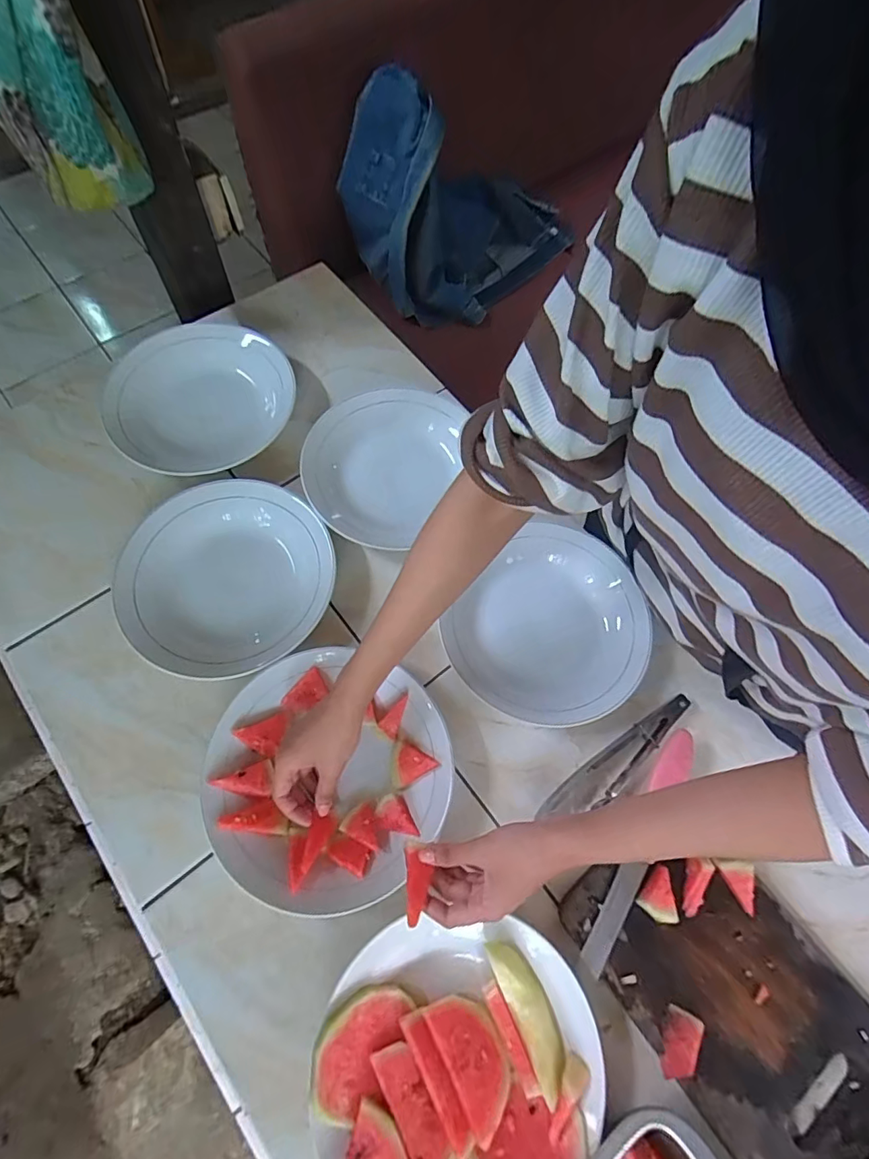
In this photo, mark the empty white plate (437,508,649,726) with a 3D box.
[{"bbox_3d":[0.131,0.048,0.553,0.191,0.035,0.224,37,70,11],"label":"empty white plate"}]

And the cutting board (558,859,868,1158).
[{"bbox_3d":[0.261,0.355,0.442,0.171,0.026,0.271,-34,74,-16],"label":"cutting board"}]

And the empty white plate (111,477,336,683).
[{"bbox_3d":[-0.221,-0.002,0.548,0.218,0.043,0.212,1,68,-3],"label":"empty white plate"}]

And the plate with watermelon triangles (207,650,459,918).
[{"bbox_3d":[-0.099,0.181,0.486,0.219,0.045,0.218,1,68,-3],"label":"plate with watermelon triangles"}]

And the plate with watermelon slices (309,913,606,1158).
[{"bbox_3d":[0.019,0.397,0.403,0.217,0.041,0.203,1,68,-3],"label":"plate with watermelon slices"}]

